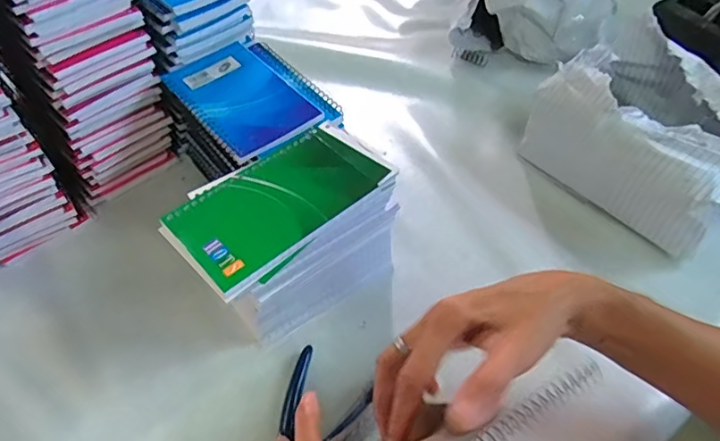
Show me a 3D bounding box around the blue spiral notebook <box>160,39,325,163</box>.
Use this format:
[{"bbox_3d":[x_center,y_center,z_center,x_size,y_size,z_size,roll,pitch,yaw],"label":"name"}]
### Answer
[{"bbox_3d":[-0.100,-0.104,0.454,0.081,0.009,0.131,-33,58,-25],"label":"blue spiral notebook"}]

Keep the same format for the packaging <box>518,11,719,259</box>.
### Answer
[{"bbox_3d":[0.274,-0.077,0.507,0.149,0.106,0.186,-28,56,-22],"label":"packaging"}]

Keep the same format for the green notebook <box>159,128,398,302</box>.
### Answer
[{"bbox_3d":[-0.055,-0.016,0.379,0.150,0.008,0.081,-36,59,-26],"label":"green notebook"}]

